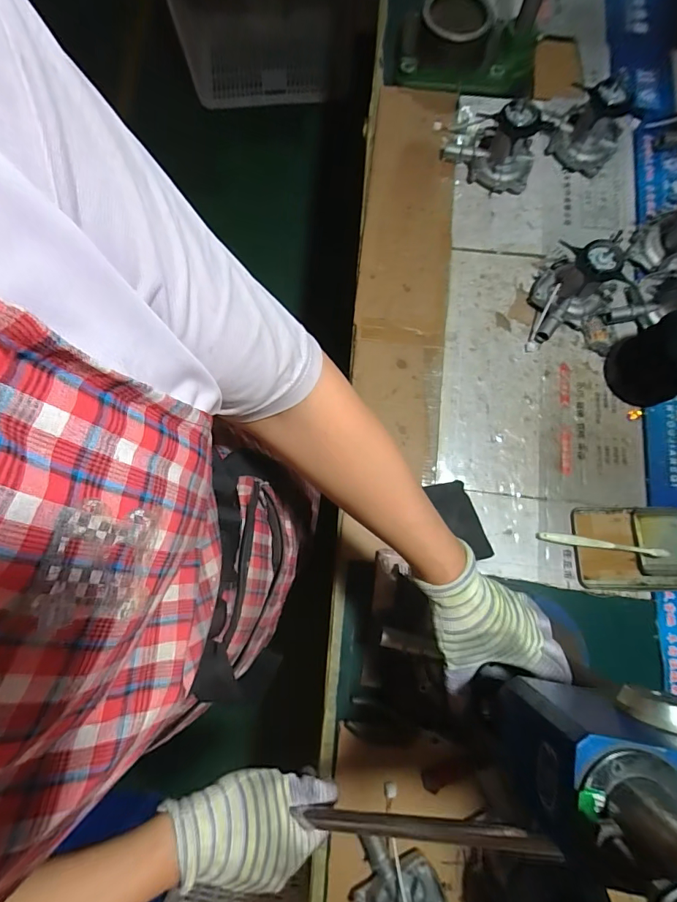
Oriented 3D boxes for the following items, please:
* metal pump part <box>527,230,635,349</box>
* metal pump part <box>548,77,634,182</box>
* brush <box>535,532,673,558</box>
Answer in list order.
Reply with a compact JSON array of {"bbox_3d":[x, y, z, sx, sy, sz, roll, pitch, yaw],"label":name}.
[{"bbox_3d":[0.361,-0.247,0.635,0.111,0.103,0.163,41,81,9],"label":"metal pump part"},{"bbox_3d":[0.438,-0.564,0.694,0.113,0.103,0.115,32,80,7],"label":"metal pump part"},{"bbox_3d":[0.384,0.136,0.593,0.175,0.020,0.014,8,78,3],"label":"brush"}]

